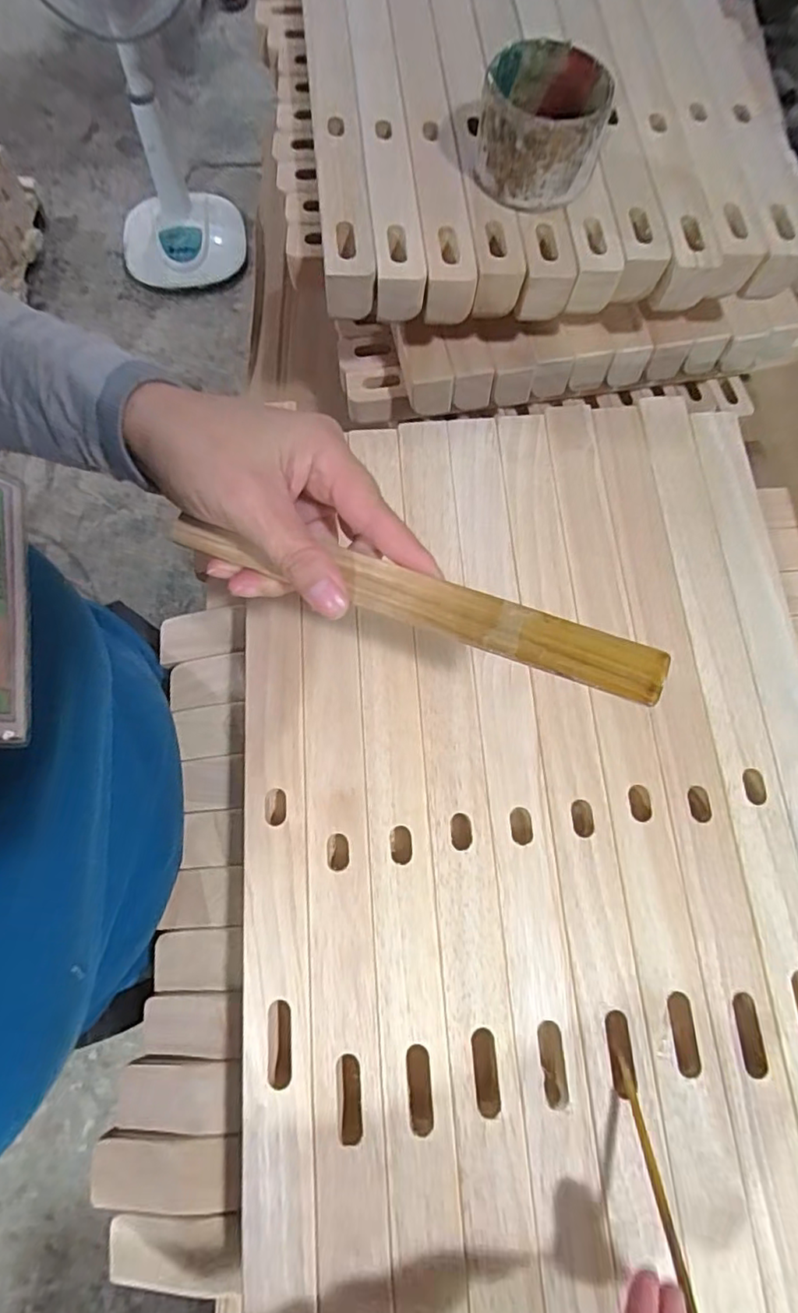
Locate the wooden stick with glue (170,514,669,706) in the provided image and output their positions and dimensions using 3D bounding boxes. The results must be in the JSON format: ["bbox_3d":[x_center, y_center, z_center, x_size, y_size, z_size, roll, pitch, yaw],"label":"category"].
[{"bbox_3d":[0.000,-0.024,0.236,0.209,0.005,0.023,19,74,13],"label":"wooden stick with glue"}]

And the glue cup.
[{"bbox_3d":[0.094,-0.354,0.386,0.078,0.056,0.083,1,74,-2],"label":"glue cup"}]

